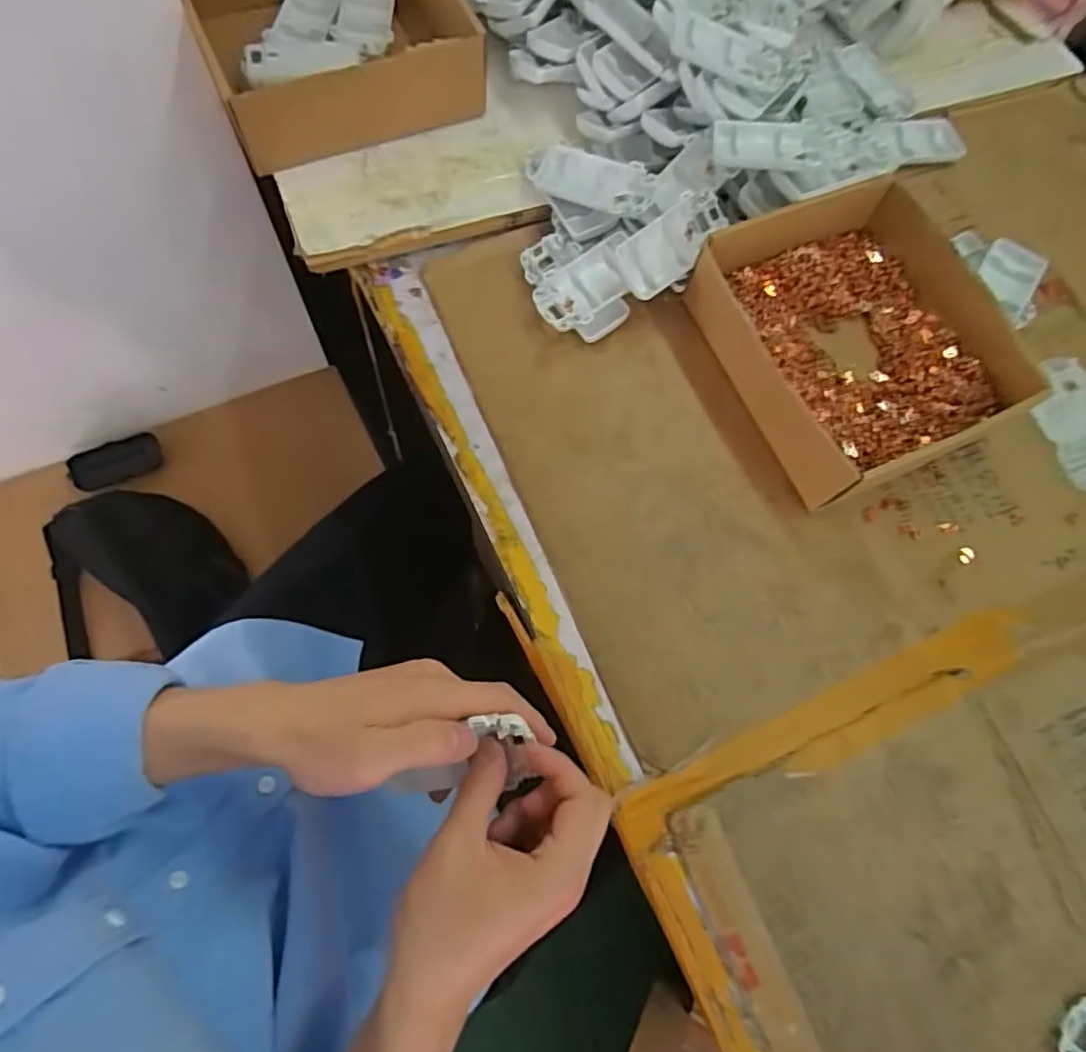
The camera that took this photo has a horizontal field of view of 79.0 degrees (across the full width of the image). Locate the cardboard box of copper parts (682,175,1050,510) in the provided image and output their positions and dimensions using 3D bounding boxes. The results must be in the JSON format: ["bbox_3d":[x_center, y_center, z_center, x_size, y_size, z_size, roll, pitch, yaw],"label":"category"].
[{"bbox_3d":[0.239,-0.141,0.508,0.202,0.072,0.205,-22,73,-10],"label":"cardboard box of copper parts"}]

